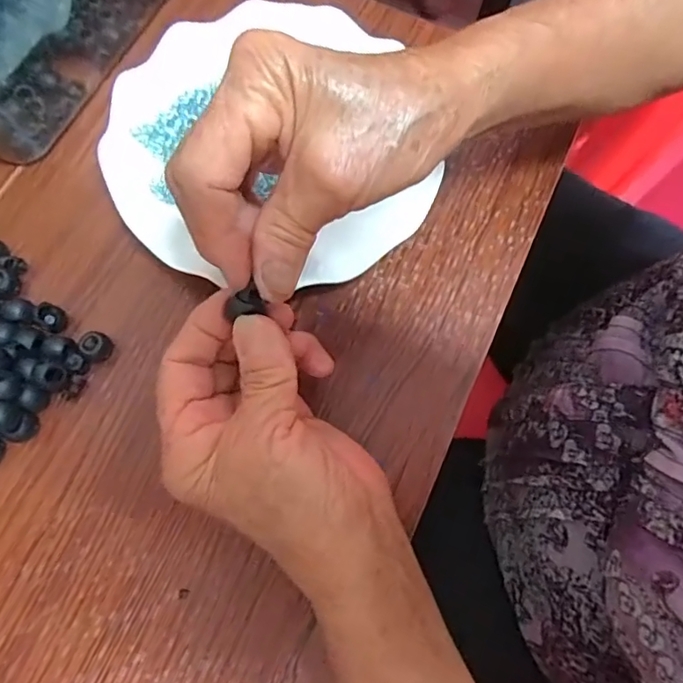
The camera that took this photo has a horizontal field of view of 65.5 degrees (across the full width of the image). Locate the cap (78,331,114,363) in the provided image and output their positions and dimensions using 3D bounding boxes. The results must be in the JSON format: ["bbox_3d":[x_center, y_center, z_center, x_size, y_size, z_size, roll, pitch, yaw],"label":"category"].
[{"bbox_3d":[-0.126,0.003,0.274,0.012,0.013,0.015,33,74,8],"label":"cap"}]

